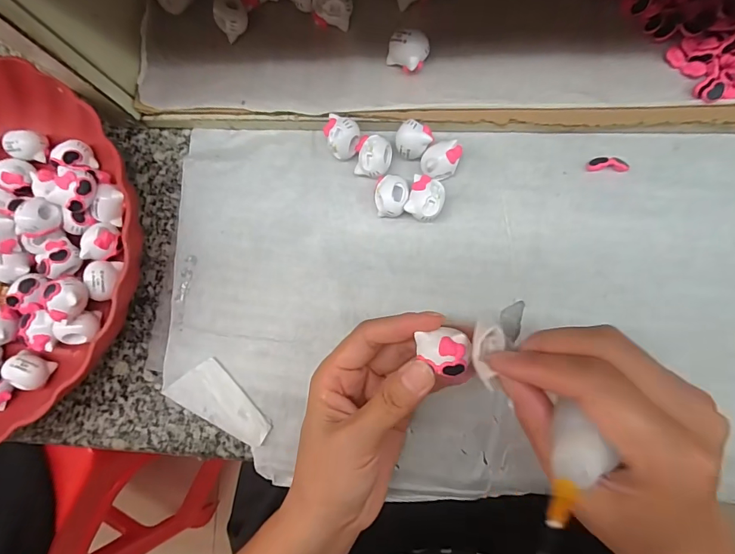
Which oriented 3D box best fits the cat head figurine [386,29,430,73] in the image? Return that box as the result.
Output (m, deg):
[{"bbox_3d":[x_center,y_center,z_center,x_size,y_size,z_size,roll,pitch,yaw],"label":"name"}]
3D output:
[{"bbox_3d":[0.025,-0.137,0.252,0.023,0.021,0.020,42,93,8],"label":"cat head figurine"}]

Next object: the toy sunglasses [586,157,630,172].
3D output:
[{"bbox_3d":[0.145,-0.068,0.249,0.024,0.004,0.009,2,87,8],"label":"toy sunglasses"}]

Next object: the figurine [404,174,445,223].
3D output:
[{"bbox_3d":[0.036,-0.047,0.254,0.021,0.017,0.027,17,89,8],"label":"figurine"}]

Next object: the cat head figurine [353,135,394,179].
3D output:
[{"bbox_3d":[0.003,-0.076,0.259,0.022,0.016,0.025,7,88,8],"label":"cat head figurine"}]

